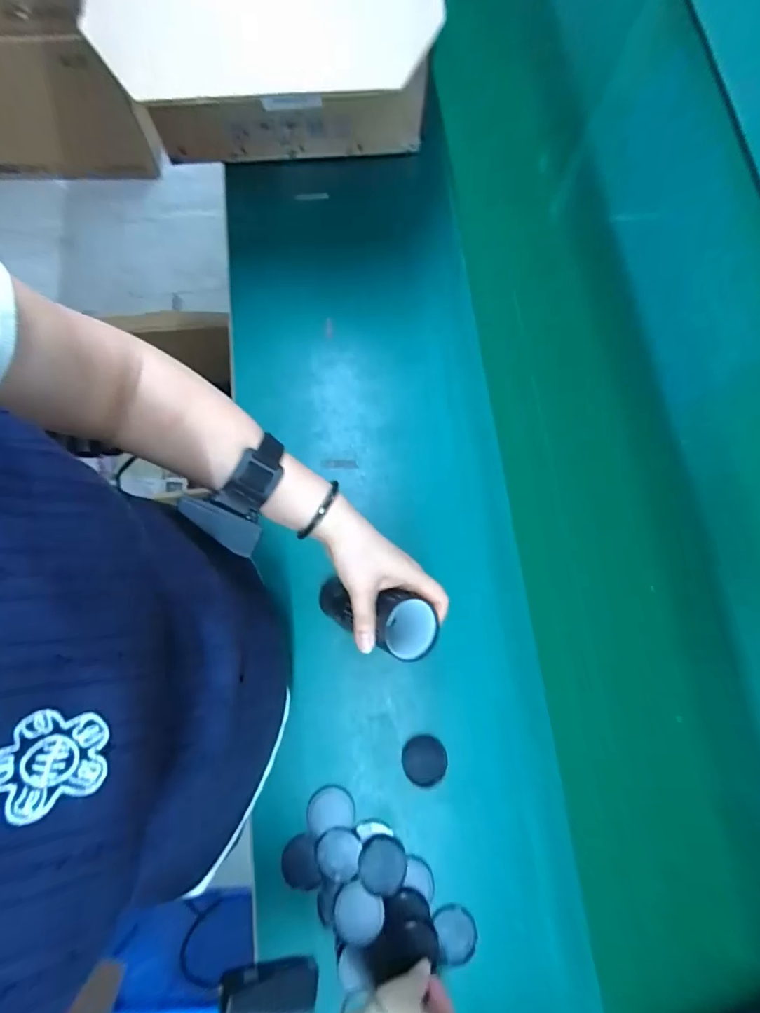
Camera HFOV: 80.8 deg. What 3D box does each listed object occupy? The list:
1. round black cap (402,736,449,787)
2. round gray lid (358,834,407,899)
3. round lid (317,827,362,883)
[{"bbox_3d":[0.050,0.283,0.497,0.049,0.012,0.047,0,77,-1],"label":"round black cap"},{"bbox_3d":[0.003,0.376,0.466,0.049,0.008,0.051,0,77,-1],"label":"round gray lid"},{"bbox_3d":[-0.044,0.366,0.466,0.045,0.011,0.049,7,77,1],"label":"round lid"}]

